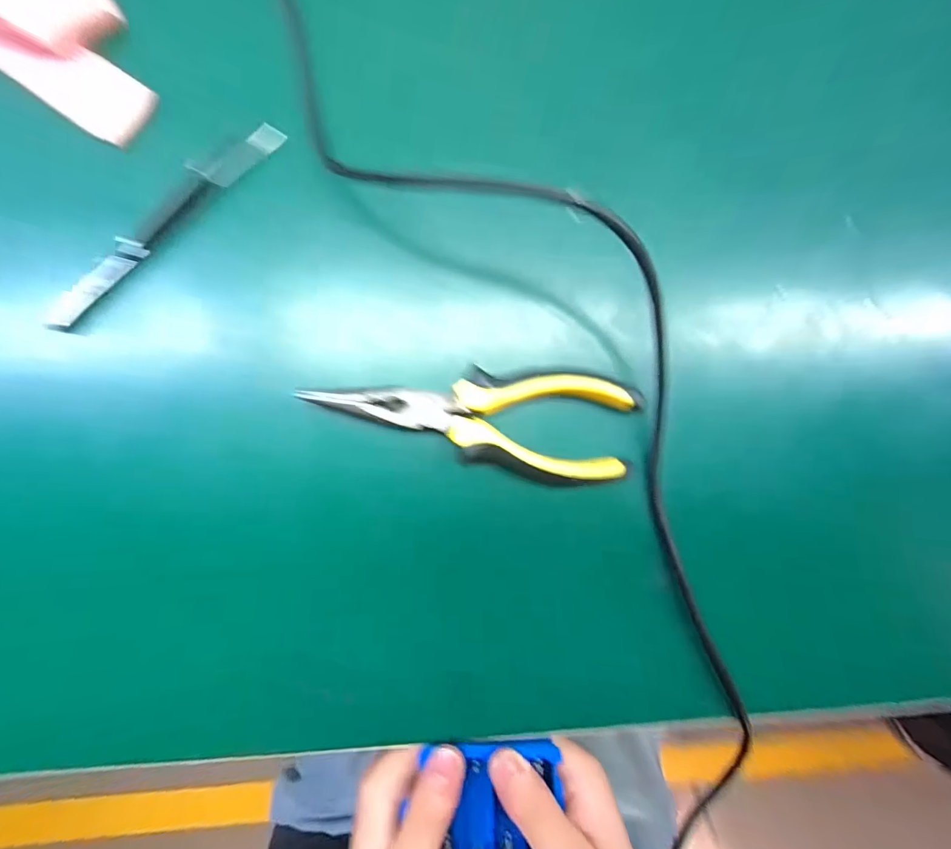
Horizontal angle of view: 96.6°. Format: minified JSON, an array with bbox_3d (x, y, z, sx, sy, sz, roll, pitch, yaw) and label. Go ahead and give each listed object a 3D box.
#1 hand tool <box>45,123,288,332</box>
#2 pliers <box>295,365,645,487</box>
[{"bbox_3d":[-0.142,-0.093,0.191,0.131,0.010,0.011,-44,93,-2],"label":"hand tool"},{"bbox_3d":[0.003,-0.007,0.204,0.146,0.021,0.052,12,90,-4],"label":"pliers"}]

